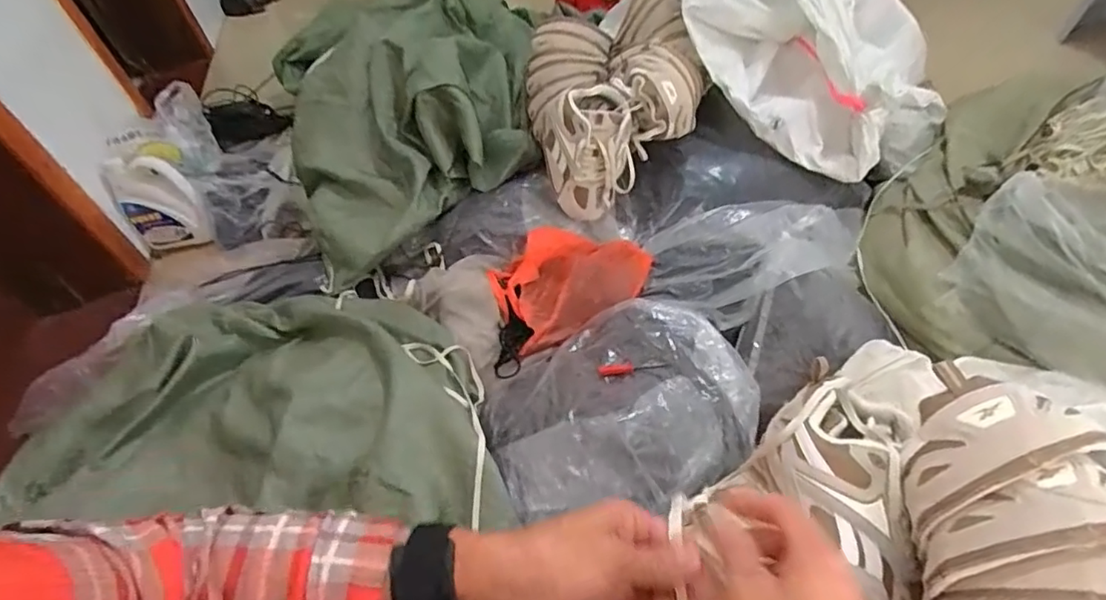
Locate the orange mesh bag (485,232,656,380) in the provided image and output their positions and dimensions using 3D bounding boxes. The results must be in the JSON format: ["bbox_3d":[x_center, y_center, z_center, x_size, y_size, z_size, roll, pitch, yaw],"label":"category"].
[{"bbox_3d":[0.020,-0.030,0.962,0.313,0.056,0.200,-26,48,-11],"label":"orange mesh bag"}]

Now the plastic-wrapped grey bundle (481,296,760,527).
[{"bbox_3d":[0.092,0.132,0.788,0.363,0.091,0.276,-17,50,-12],"label":"plastic-wrapped grey bundle"}]

